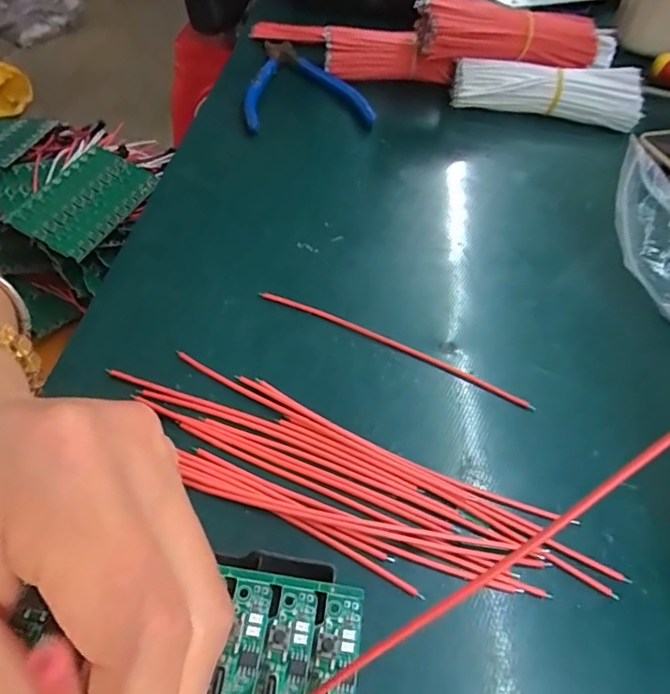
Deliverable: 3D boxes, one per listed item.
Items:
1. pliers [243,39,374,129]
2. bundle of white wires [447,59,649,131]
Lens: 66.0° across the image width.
[{"bbox_3d":[-0.039,-0.220,0.426,0.095,0.017,0.142,-13,53,-16],"label":"pliers"},{"bbox_3d":[0.167,-0.203,0.414,0.146,0.041,0.038,14,50,6],"label":"bundle of white wires"}]

